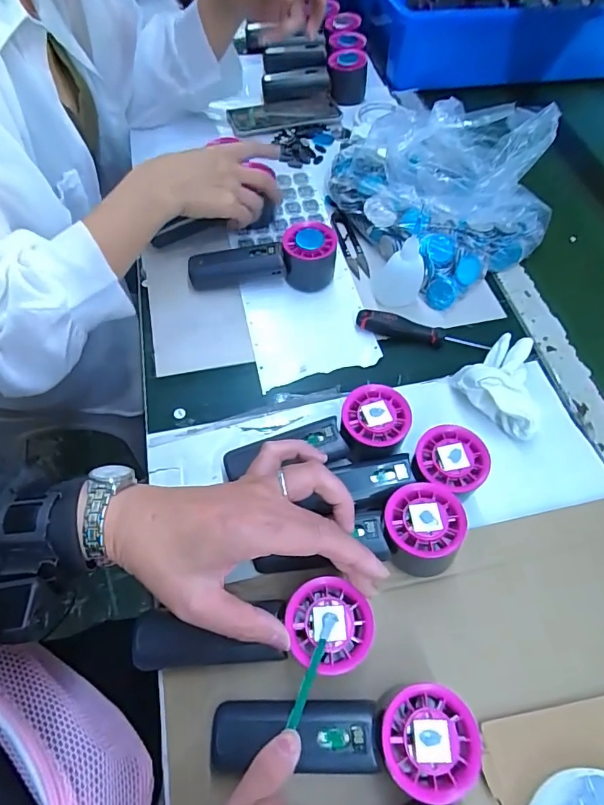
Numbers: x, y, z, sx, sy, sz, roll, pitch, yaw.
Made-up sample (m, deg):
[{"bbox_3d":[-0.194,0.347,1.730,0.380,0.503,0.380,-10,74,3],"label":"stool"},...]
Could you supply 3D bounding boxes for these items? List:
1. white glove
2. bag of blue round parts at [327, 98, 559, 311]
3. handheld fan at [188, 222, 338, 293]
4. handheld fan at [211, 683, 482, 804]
[{"bbox_3d":[0.199,-0.026,0.439,0.084,0.044,0.098,35,63,17],"label":"white glove"},{"bbox_3d":[0.159,-0.258,0.541,0.221,0.097,0.247,-28,64,-18],"label":"bag of blue round parts"},{"bbox_3d":[-0.042,-0.159,0.504,0.156,0.052,0.047,0,59,-3],"label":"handheld fan"},{"bbox_3d":[0.024,0.207,0.291,0.157,0.052,0.055,3,59,-1],"label":"handheld fan"}]

